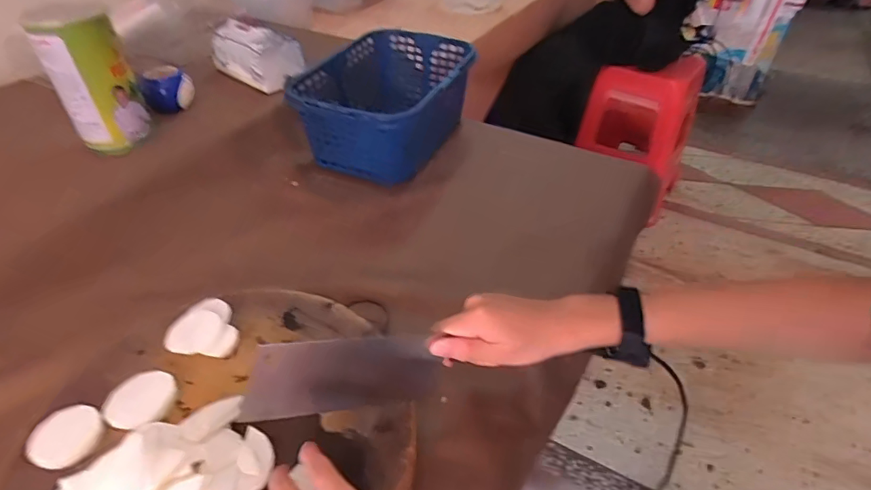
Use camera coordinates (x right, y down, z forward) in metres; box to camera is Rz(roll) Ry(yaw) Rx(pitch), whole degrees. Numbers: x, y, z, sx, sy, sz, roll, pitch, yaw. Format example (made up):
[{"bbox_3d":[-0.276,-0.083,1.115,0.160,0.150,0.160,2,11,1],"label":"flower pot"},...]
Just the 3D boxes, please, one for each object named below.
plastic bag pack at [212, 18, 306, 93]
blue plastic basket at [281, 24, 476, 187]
[{"bbox_3d":[-0.330,-0.352,0.895,0.180,0.089,0.090,27,48,27],"label":"plastic bag pack"},{"bbox_3d":[-0.083,-0.248,0.862,0.236,0.138,0.324,10,43,12],"label":"blue plastic basket"}]

